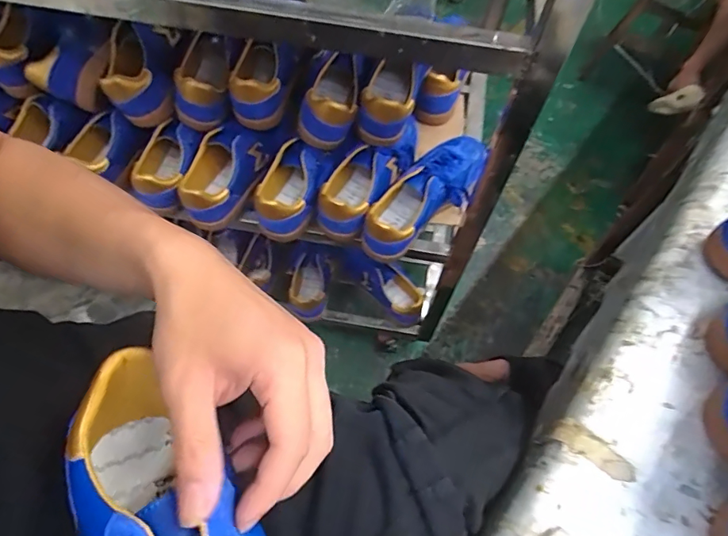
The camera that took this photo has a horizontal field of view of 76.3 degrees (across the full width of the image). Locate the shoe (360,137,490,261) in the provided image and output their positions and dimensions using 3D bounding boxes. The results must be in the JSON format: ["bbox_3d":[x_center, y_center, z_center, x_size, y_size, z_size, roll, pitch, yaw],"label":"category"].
[{"bbox_3d":[0.101,-0.115,0.712,0.098,0.076,0.248,33,64,15],"label":"shoe"}]

